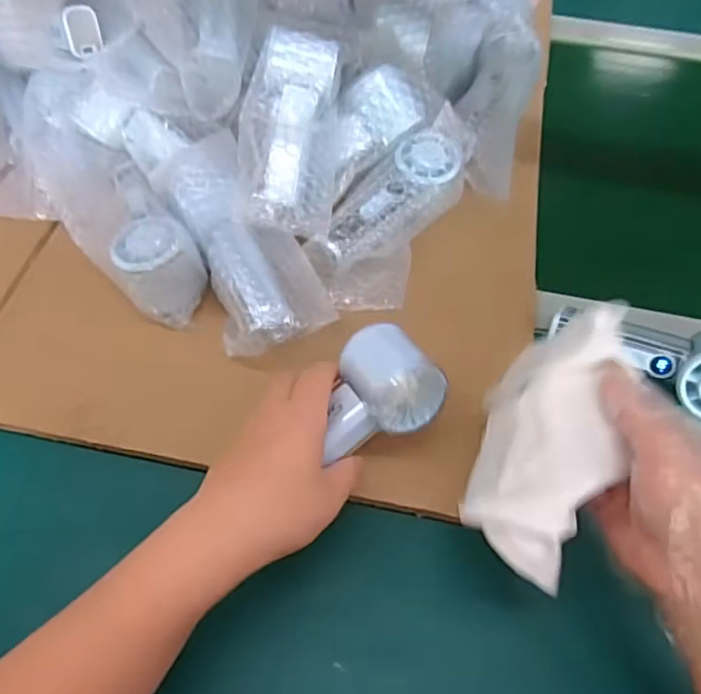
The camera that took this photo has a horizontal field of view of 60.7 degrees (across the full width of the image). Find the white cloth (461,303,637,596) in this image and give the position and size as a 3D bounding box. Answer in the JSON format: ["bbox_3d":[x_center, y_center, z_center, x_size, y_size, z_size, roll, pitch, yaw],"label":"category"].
[{"bbox_3d":[0.115,0.050,0.345,0.069,0.029,0.156,19,81,10],"label":"white cloth"}]

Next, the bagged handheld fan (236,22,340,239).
[{"bbox_3d":[-0.052,-0.176,0.495,0.081,0.044,0.172,3,81,1],"label":"bagged handheld fan"}]

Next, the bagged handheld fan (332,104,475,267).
[{"bbox_3d":[0.046,-0.129,0.530,0.057,0.075,0.168,40,79,21],"label":"bagged handheld fan"}]

